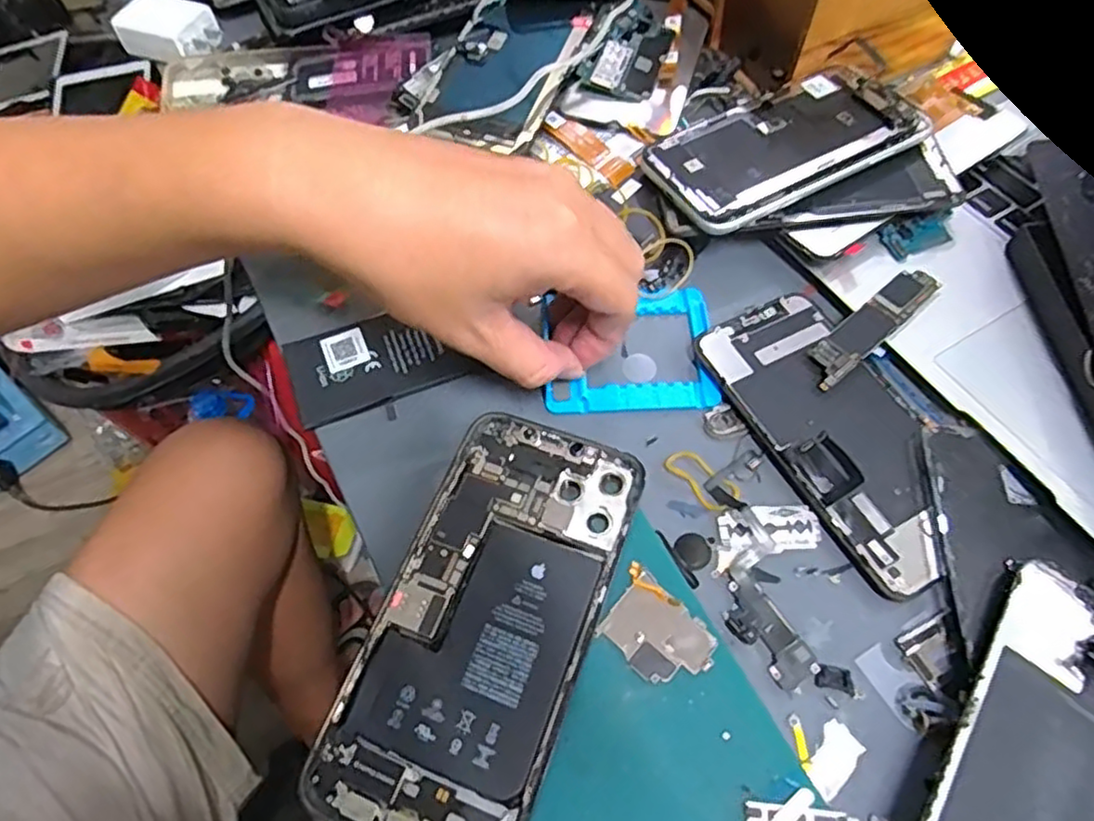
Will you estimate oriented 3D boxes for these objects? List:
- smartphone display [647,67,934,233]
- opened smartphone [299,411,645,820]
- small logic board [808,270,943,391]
[{"bbox_3d":[0.127,-0.145,0.372,0.143,0.007,0.072,-26,61,-10],"label":"smartphone display"},{"bbox_3d":[-0.021,0.076,0.255,0.076,0.006,0.159,20,62,10],"label":"opened smartphone"},{"bbox_3d":[0.157,-0.042,0.331,0.085,0.004,0.020,-37,68,-15],"label":"small logic board"}]

